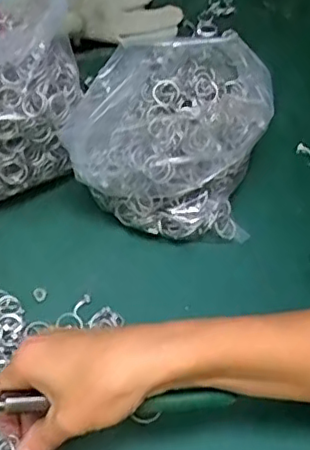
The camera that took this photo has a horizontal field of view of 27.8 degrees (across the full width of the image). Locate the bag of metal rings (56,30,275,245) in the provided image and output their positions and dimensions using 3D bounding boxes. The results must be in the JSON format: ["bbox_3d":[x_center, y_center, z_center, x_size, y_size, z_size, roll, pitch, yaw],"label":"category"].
[{"bbox_3d":[0.015,-0.073,0.520,0.149,0.096,0.140,12,55,14],"label":"bag of metal rings"}]

